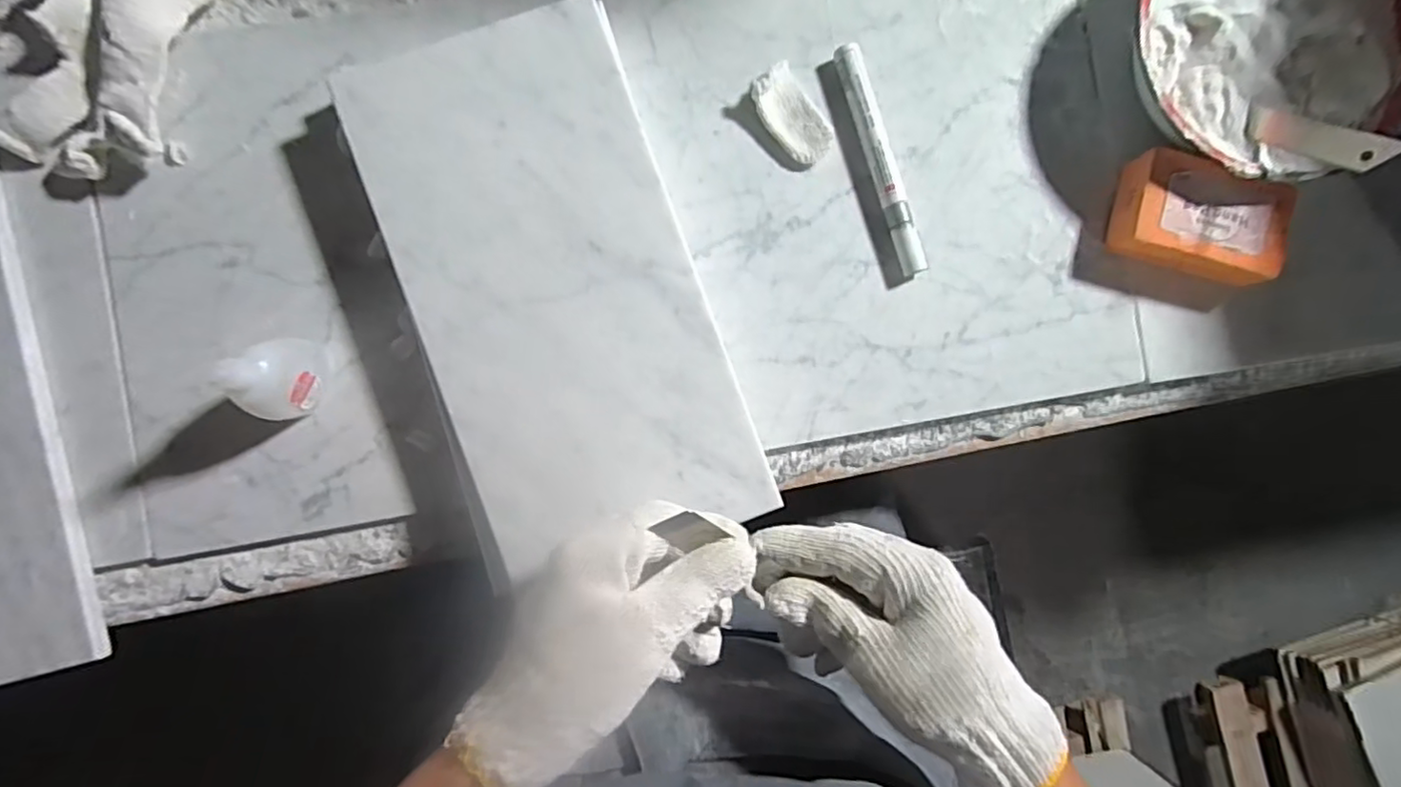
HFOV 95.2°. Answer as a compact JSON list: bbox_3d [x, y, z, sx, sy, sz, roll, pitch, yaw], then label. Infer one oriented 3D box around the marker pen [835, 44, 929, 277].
[{"bbox_3d":[0.111,-0.143,0.394,0.016,0.016,0.143,-18,89,-4],"label":"marker pen"}]

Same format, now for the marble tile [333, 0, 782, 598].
[{"bbox_3d":[-0.079,-0.060,0.349,0.159,0.007,0.288,-17,89,-4],"label":"marble tile"}]

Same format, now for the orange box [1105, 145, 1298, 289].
[{"bbox_3d":[0.306,-0.104,0.391,0.096,0.037,0.064,13,87,-3],"label":"orange box"}]

